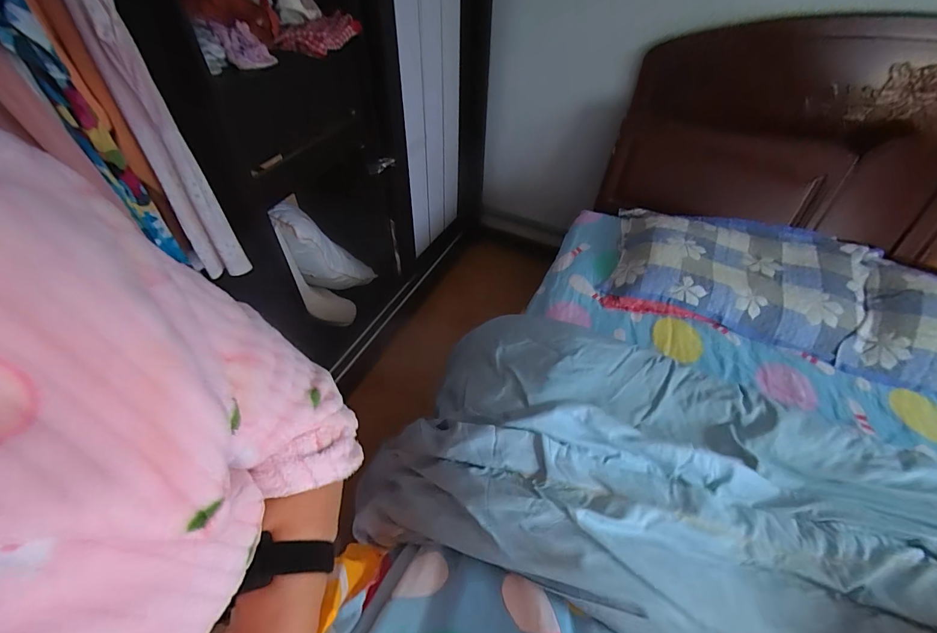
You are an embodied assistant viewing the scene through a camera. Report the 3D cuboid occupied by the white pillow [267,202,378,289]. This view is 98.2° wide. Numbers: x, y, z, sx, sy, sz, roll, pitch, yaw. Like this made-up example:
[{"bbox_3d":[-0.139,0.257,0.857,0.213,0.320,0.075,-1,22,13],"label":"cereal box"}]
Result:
[{"bbox_3d":[-0.487,-0.195,1.424,0.115,0.611,0.189,21,79,16],"label":"white pillow"}]

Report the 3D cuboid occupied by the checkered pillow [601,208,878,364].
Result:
[{"bbox_3d":[0.774,-0.139,1.191,0.659,0.100,0.435,17,50,14],"label":"checkered pillow"}]

